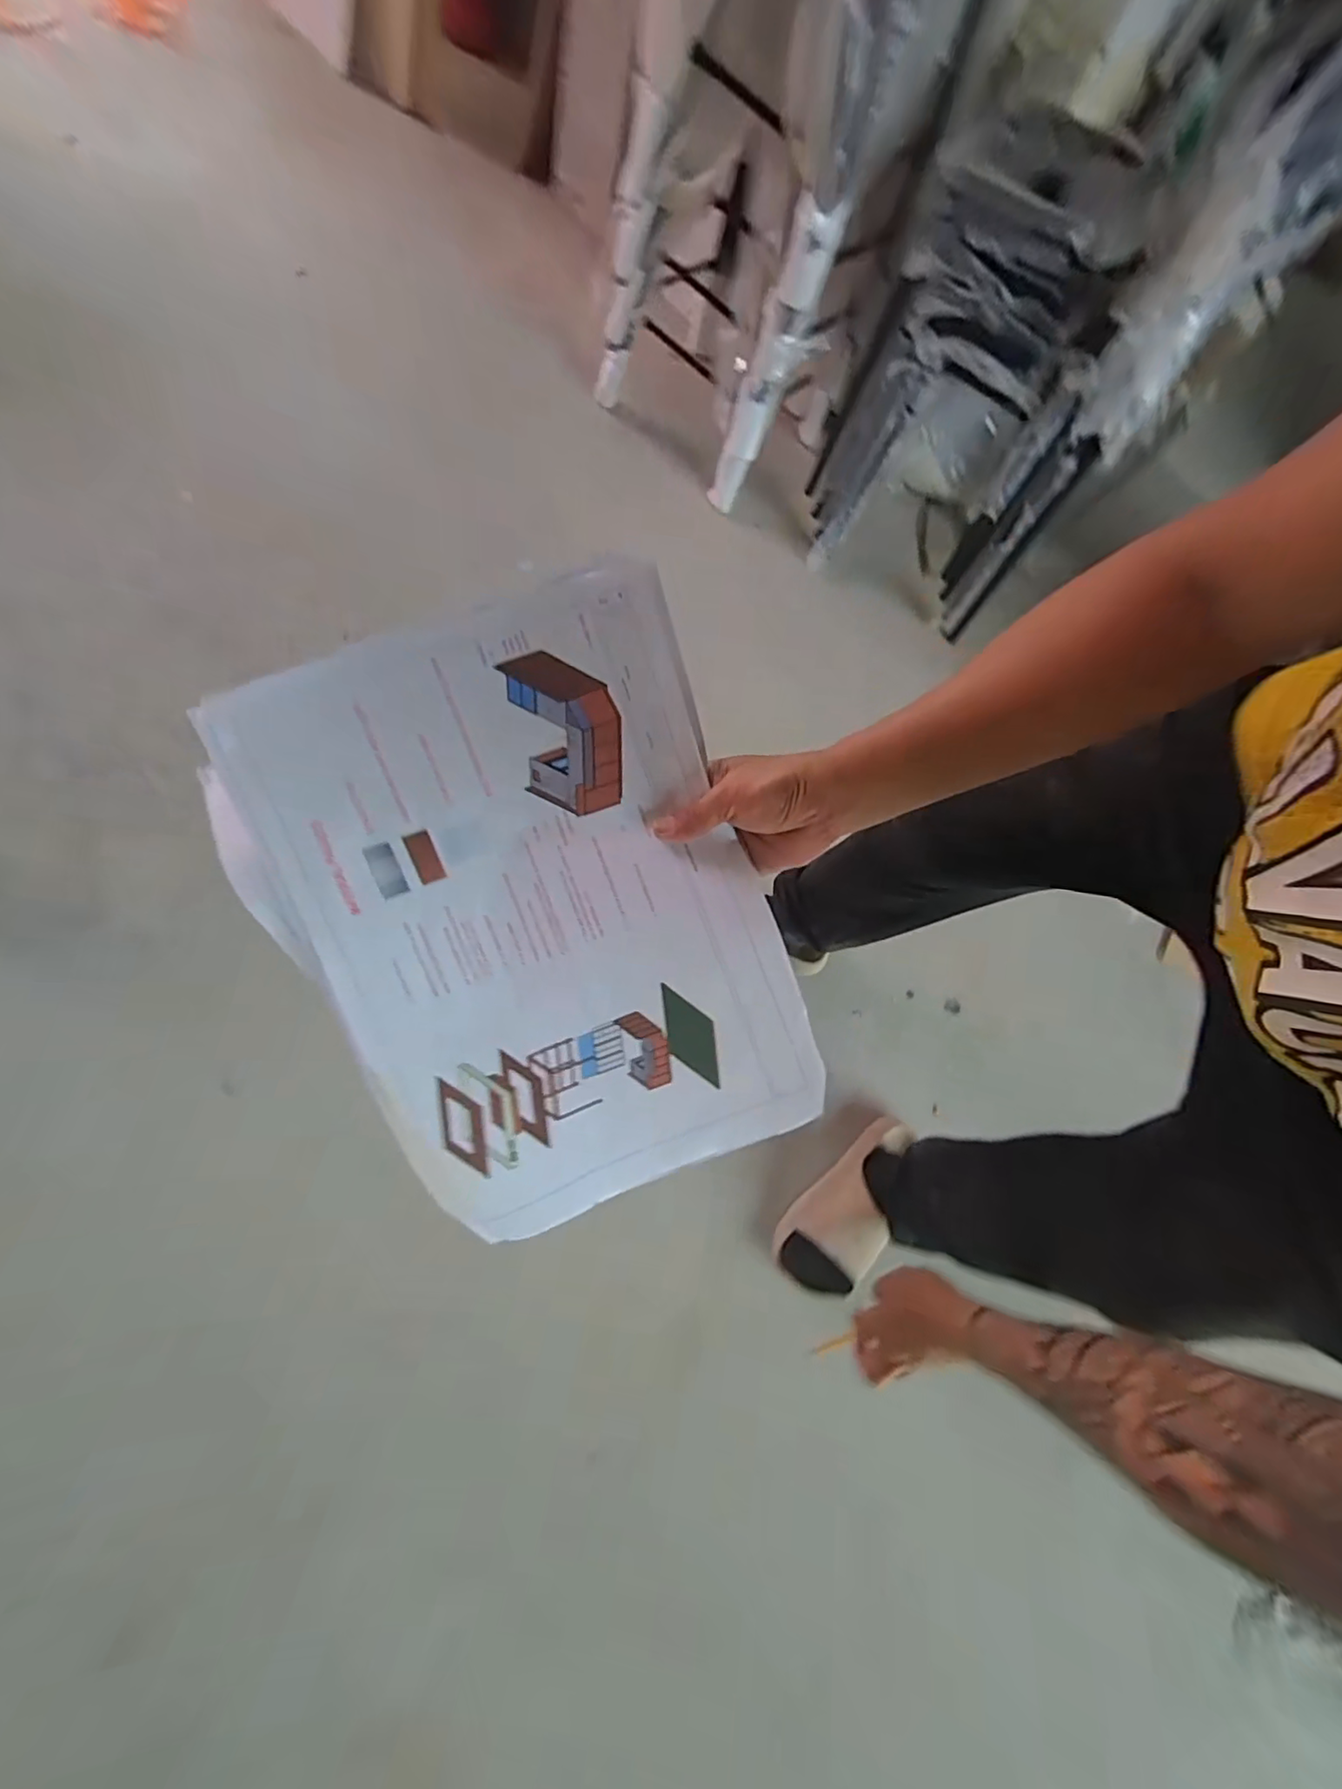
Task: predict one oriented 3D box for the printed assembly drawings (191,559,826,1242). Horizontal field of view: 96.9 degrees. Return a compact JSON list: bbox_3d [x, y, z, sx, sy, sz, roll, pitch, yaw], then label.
[{"bbox_3d":[-0.094,0.021,0.422,0.312,0.024,0.420,-22,96,-4],"label":"printed assembly drawings"}]

